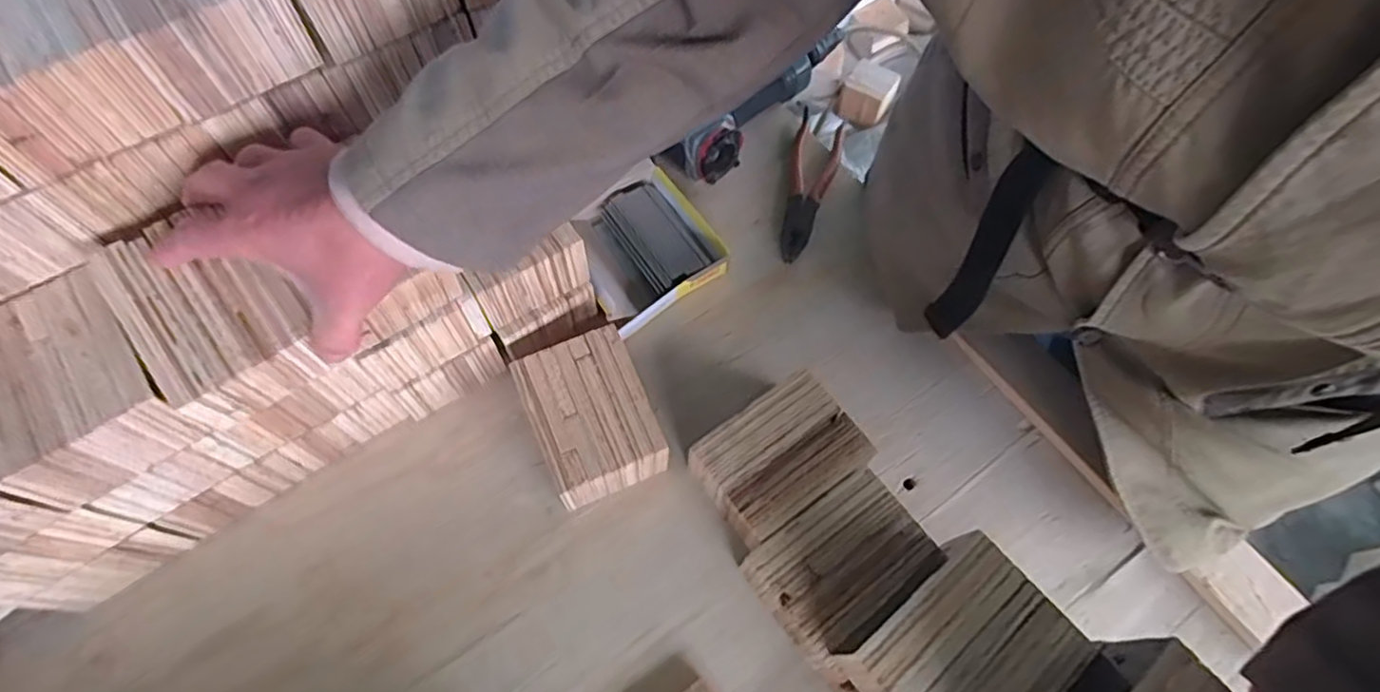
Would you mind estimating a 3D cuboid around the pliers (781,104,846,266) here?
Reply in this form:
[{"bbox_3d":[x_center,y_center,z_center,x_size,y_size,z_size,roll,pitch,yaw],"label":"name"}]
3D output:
[{"bbox_3d":[0.127,-0.165,0.699,0.049,0.024,0.183,12,63,4],"label":"pliers"}]

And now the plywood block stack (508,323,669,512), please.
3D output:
[{"bbox_3d":[-0.082,0.062,0.565,0.092,0.068,0.120,-21,66,-12],"label":"plywood block stack"}]

